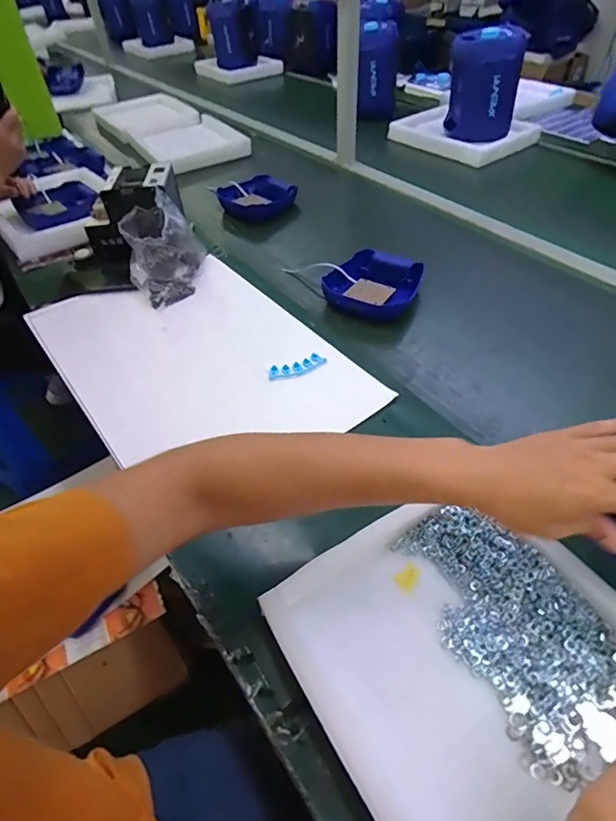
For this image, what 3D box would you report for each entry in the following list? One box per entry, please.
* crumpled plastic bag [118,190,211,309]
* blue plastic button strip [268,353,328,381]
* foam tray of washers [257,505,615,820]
[{"bbox_3d":[-0.277,-0.312,0.904,0.140,0.150,0.182,-16,48,-11],"label":"crumpled plastic bag"},{"bbox_3d":[-0.016,-0.068,0.741,0.095,0.018,0.023,-19,48,-14],"label":"blue plastic button strip"},{"bbox_3d":[0.169,0.243,0.426,0.302,0.045,0.345,-26,51,-20],"label":"foam tray of washers"}]

